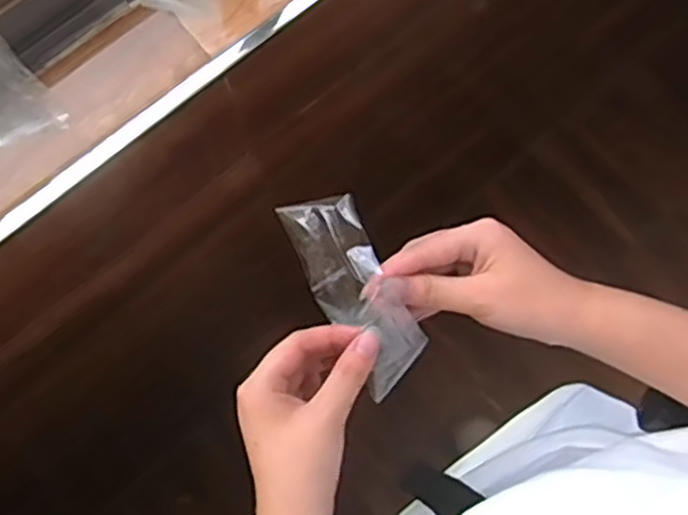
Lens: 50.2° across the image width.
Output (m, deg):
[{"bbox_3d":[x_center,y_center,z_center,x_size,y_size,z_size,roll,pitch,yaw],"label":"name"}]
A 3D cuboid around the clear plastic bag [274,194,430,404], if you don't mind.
[{"bbox_3d":[0.007,0.019,0.436,0.044,0.028,0.123,-31,90,-7],"label":"clear plastic bag"}]

